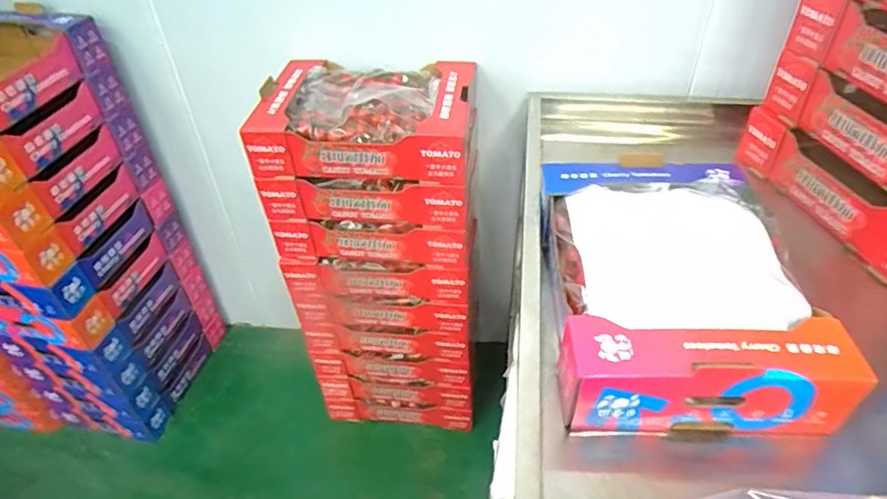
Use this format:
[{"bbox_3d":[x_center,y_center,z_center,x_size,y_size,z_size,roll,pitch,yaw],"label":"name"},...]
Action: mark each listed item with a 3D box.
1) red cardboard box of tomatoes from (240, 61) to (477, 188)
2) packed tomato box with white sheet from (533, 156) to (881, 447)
[{"bbox_3d":[-0.146,-0.255,1.076,0.400,0.107,0.278,2,41,6],"label":"red cardboard box of tomatoes"},{"bbox_3d":[0.287,0.035,0.726,0.294,0.111,0.392,0,41,2],"label":"packed tomato box with white sheet"}]

